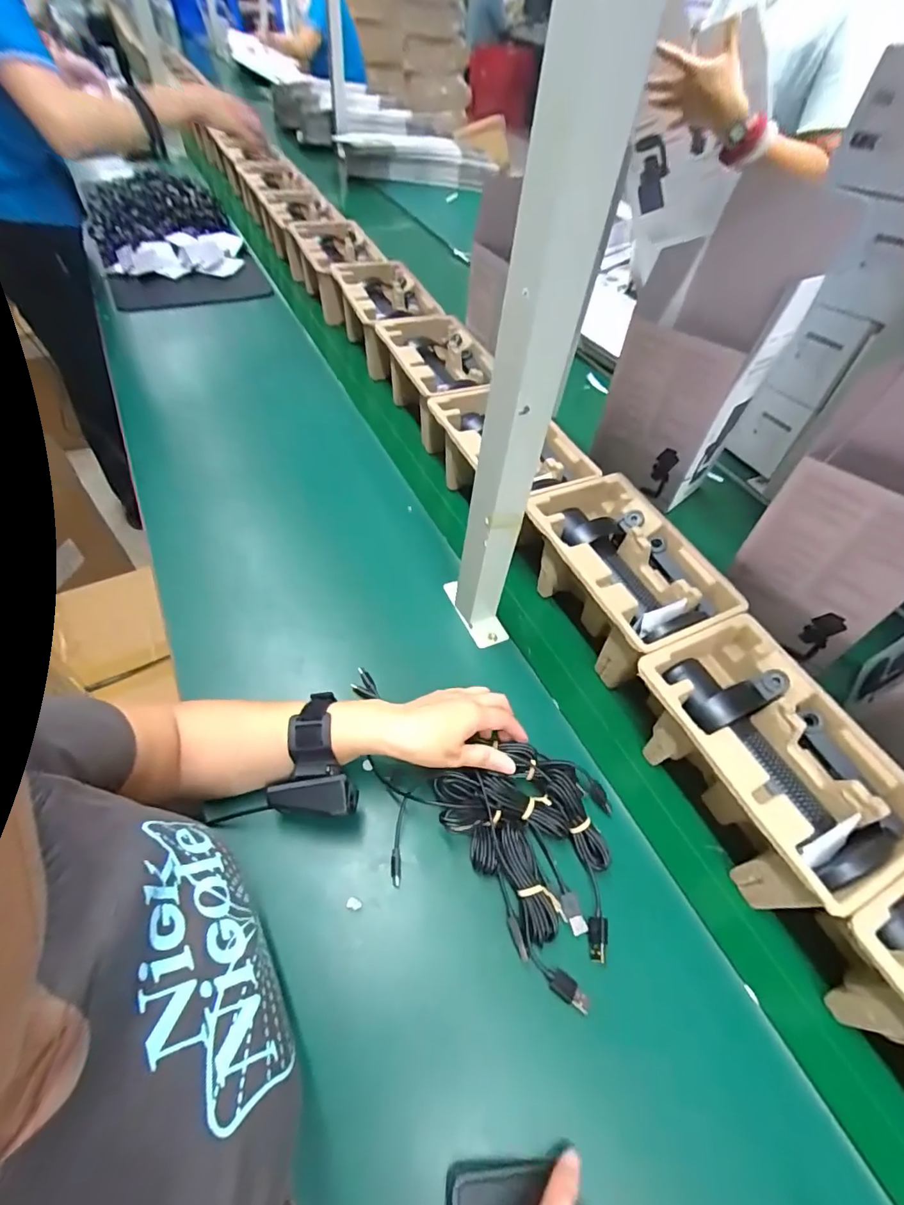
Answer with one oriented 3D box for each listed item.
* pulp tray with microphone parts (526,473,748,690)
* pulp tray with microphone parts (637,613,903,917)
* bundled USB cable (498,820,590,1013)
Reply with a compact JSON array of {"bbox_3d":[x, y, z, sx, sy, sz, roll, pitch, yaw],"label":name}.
[{"bbox_3d":[0.188,-0.035,0.587,0.146,0.107,0.237,-21,60,-16],"label":"pulp tray with microphone parts"},{"bbox_3d":[0.280,0.137,0.458,0.148,0.089,0.222,-20,60,-16],"label":"pulp tray with microphone parts"},{"bbox_3d":[0.067,0.253,0.406,0.043,0.026,0.130,-10,58,-10],"label":"bundled USB cable"}]

